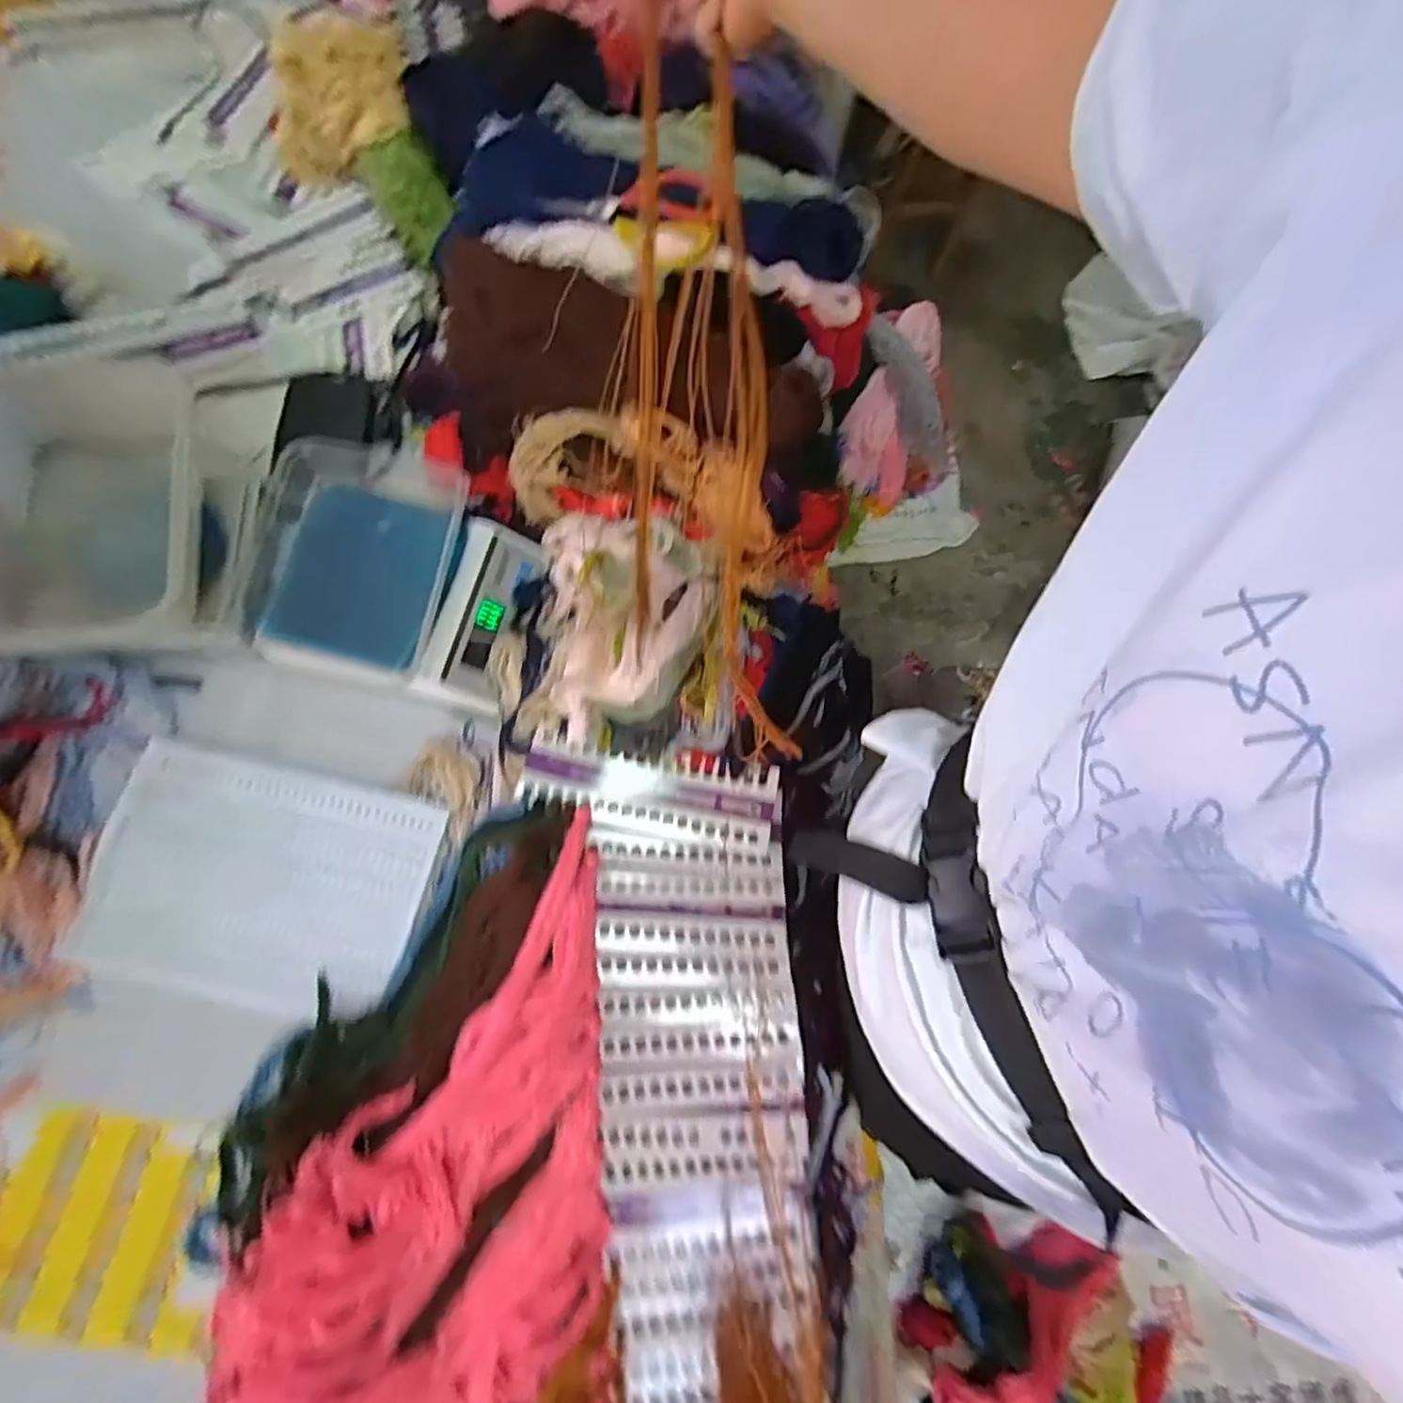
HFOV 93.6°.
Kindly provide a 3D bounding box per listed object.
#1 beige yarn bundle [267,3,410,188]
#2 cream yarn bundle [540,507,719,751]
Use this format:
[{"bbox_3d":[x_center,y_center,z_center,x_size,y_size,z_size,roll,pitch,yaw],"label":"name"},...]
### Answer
[{"bbox_3d":[-0.464,-0.773,0.838,0.184,0.089,0.191,-22,77,-11],"label":"beige yarn bundle"},{"bbox_3d":[-0.071,-0.084,0.697,0.176,0.059,0.242,-2,74,-6],"label":"cream yarn bundle"}]

